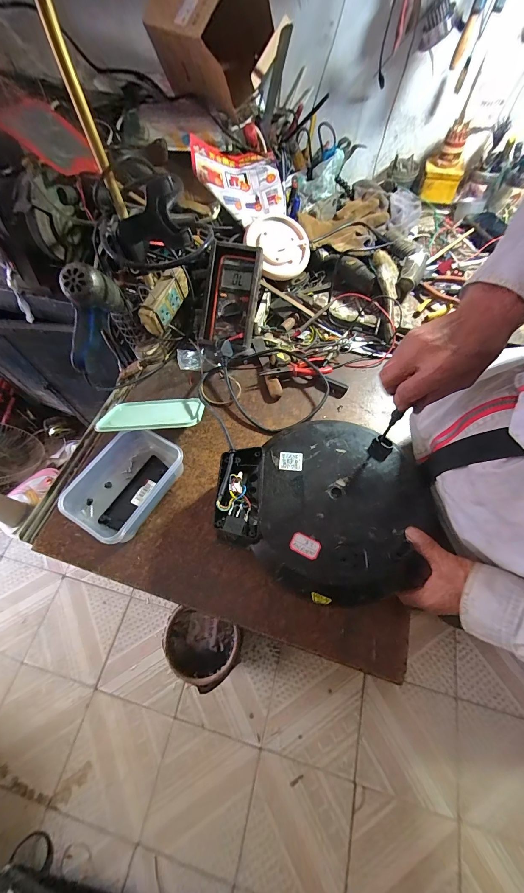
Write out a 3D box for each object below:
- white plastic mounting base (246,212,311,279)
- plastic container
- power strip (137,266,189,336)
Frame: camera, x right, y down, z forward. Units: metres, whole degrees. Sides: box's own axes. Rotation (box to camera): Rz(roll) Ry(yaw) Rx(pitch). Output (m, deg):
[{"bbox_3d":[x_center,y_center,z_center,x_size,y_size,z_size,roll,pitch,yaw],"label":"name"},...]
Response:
[{"bbox_3d":[0.039,-0.472,0.713,0.139,0.032,0.149,-23,89,-12],"label":"white plastic mounting base"},{"bbox_3d":[-0.229,0.060,0.515,0.136,0.067,0.185,28,66,15],"label":"plastic container"},{"bbox_3d":[-0.188,-0.287,0.598,0.035,0.058,0.130,21,74,16],"label":"power strip"}]

